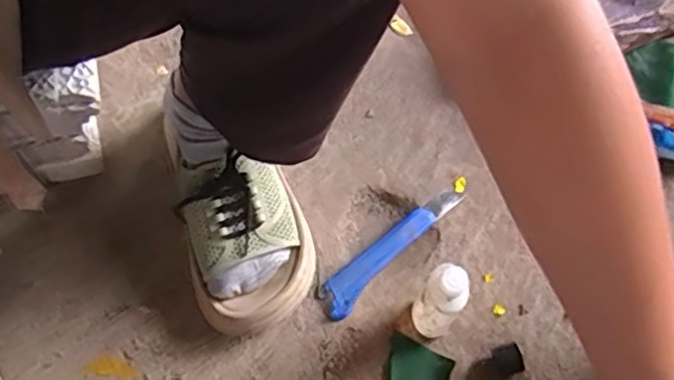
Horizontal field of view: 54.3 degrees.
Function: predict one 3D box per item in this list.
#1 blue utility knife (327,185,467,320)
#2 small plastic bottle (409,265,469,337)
[{"bbox_3d":[0.049,0.048,0.587,0.029,0.016,0.167,41,68,18],"label":"blue utility knife"},{"bbox_3d":[0.080,0.091,0.523,0.034,0.096,0.032,1,62,-1],"label":"small plastic bottle"}]

